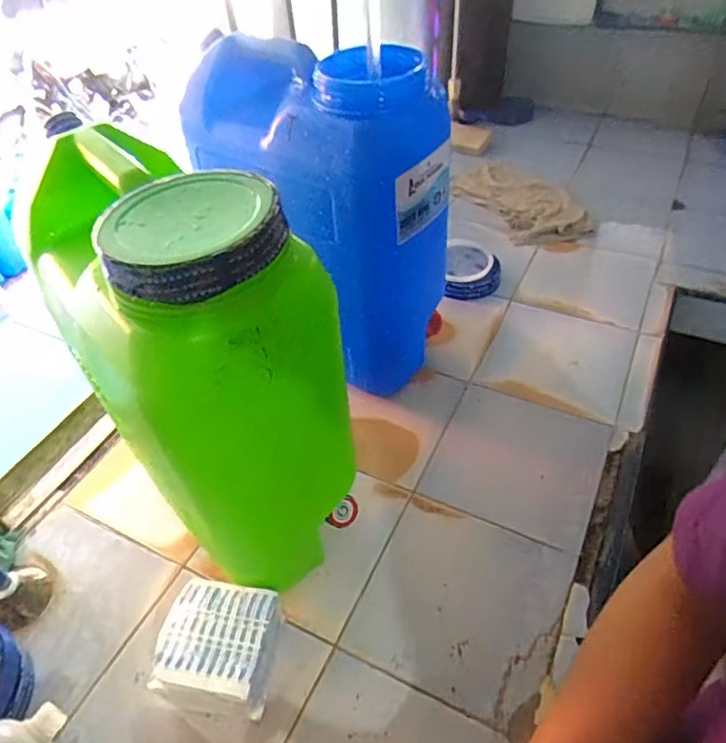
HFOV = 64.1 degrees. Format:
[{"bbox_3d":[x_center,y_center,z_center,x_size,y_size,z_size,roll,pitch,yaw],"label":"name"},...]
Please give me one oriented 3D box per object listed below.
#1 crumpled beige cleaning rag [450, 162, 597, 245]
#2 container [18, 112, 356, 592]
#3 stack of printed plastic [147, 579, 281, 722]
[{"bbox_3d":[0.321,-0.332,1.143,0.186,0.027,0.295,-24,50,-18],"label":"crumpled beige cleaning rag"},{"bbox_3d":[-0.146,-0.012,0.539,0.164,0.359,0.264,-36,54,-26],"label":"container"},{"bbox_3d":[-0.138,0.273,0.572,0.104,0.067,0.110,5,47,9],"label":"stack of printed plastic"}]

